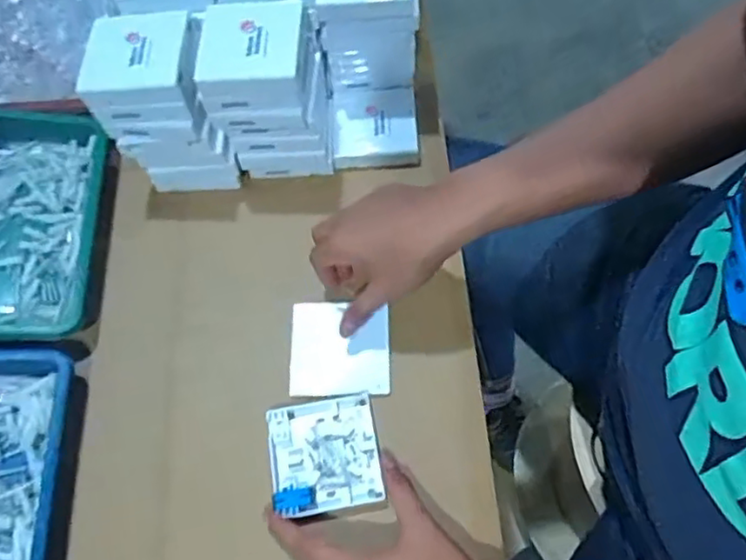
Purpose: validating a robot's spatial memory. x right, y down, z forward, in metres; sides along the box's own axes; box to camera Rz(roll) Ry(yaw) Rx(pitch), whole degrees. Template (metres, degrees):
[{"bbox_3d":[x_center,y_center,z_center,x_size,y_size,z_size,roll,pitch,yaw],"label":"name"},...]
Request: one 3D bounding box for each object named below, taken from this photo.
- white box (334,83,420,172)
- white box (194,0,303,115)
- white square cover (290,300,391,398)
[{"bbox_3d":[0.002,-0.157,0.656,0.086,0.034,0.089,-4,64,0],"label":"white box"},{"bbox_3d":[-0.101,-0.193,0.543,0.090,0.049,0.085,1,64,2],"label":"white box"},{"bbox_3d":[-0.029,0.059,0.556,0.086,0.008,0.085,-2,68,2],"label":"white square cover"}]

